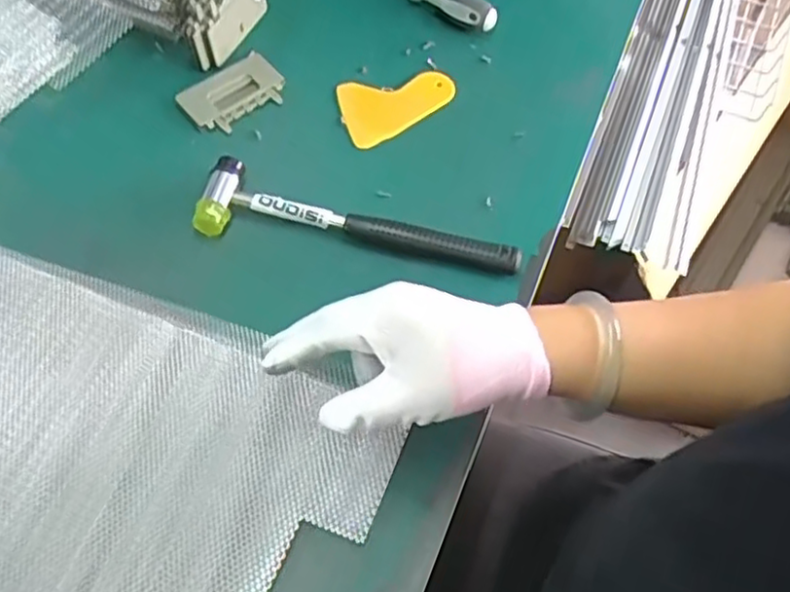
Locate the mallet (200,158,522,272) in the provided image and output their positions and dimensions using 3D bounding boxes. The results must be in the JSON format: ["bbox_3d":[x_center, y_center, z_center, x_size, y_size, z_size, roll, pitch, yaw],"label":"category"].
[{"bbox_3d":[-0.026,-0.057,0.534,0.240,0.025,0.056,9,62,2],"label":"mallet"}]

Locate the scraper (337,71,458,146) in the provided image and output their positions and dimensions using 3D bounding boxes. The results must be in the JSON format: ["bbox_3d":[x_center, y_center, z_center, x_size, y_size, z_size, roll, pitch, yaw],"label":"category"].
[{"bbox_3d":[0.005,-0.163,0.603,0.100,0.008,0.070,-10,70,-9],"label":"scraper"}]

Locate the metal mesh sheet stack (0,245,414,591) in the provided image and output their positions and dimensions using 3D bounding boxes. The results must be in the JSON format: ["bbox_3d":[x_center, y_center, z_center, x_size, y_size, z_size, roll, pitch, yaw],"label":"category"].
[{"bbox_3d":[-0.184,0.118,0.418,0.321,0.039,0.247,20,63,8],"label":"metal mesh sheet stack"}]

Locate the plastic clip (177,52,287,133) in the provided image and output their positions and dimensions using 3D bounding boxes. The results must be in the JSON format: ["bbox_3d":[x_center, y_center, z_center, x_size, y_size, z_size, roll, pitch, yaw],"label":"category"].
[{"bbox_3d":[-0.137,-0.173,0.598,0.085,0.006,0.056,-35,69,-19],"label":"plastic clip"}]

